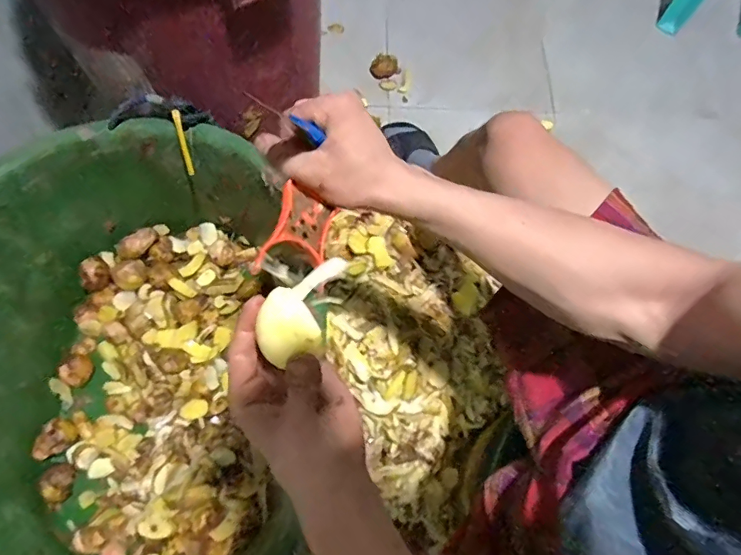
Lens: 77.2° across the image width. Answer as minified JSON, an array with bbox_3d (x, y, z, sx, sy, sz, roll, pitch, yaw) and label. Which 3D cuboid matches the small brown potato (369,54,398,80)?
[{"bbox_3d":[0.033,-0.510,1.123,0.071,0.042,0.046,4,69,-1],"label":"small brown potato"}]

